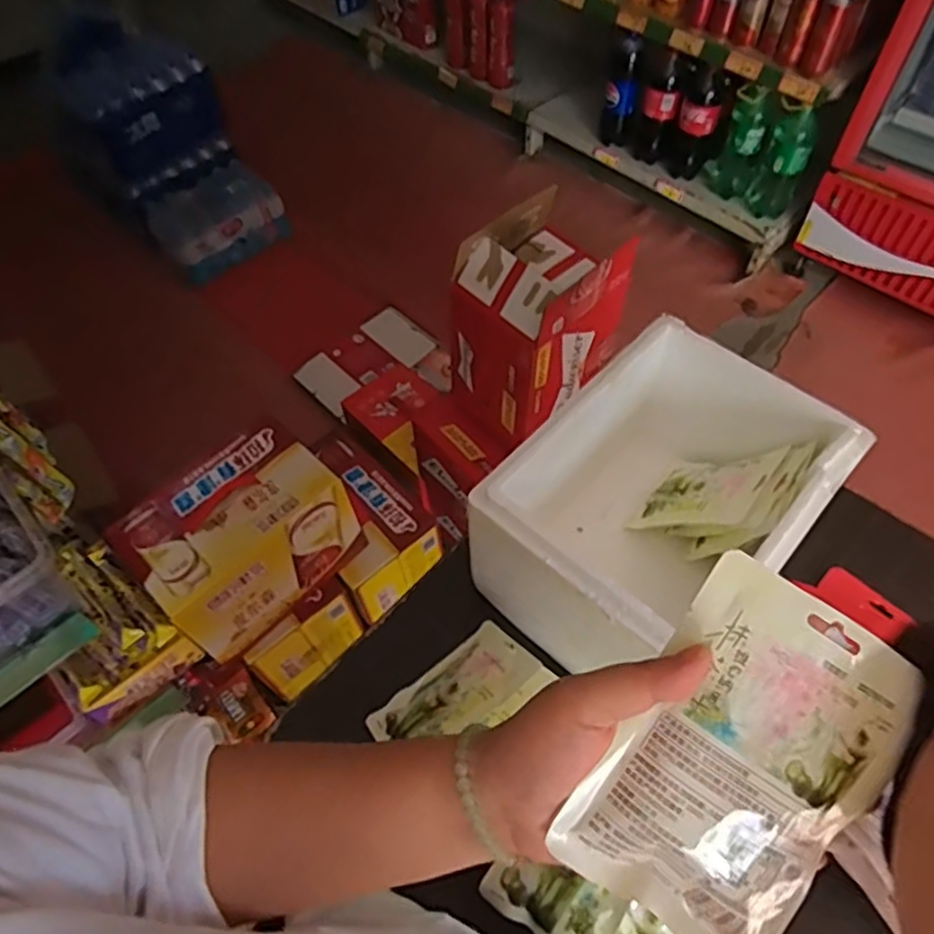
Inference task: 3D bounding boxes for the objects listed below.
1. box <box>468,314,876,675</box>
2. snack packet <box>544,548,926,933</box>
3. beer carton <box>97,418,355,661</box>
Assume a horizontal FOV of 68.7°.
[{"bbox_3d":[0.168,0.047,0.620,0.208,0.174,0.277,37,65,23],"label":"box"},{"bbox_3d":[0.112,0.121,0.273,0.098,0.013,0.143,32,91,3],"label":"snack packet"},{"bbox_3d":[-0.324,0.103,0.993,0.176,0.175,0.274,38,66,24],"label":"beer carton"}]

